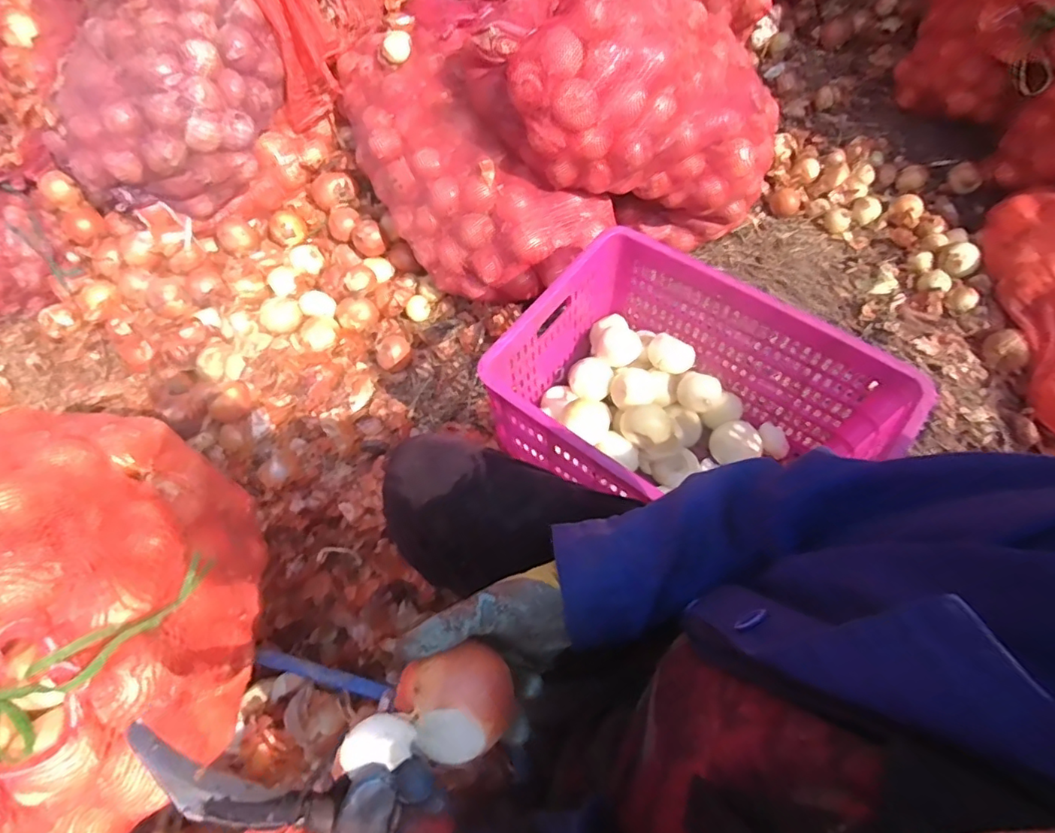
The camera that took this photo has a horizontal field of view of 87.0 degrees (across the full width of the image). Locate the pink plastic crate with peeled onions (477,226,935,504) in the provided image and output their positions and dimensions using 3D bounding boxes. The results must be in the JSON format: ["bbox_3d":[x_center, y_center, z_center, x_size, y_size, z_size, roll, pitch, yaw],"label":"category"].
[{"bbox_3d":[0.229,-0.003,0.864,0.507,0.263,0.362,34,71,15],"label":"pink plastic crate with peeled onions"}]

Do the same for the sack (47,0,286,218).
[{"bbox_3d":[-0.647,-0.571,1.027,0.350,0.264,0.319,-3,66,0],"label":"sack"}]

